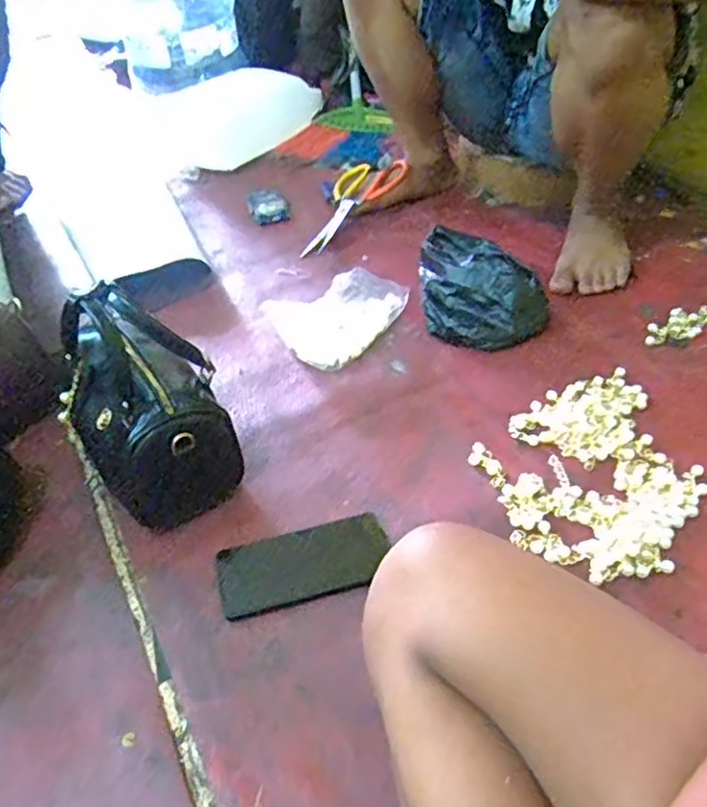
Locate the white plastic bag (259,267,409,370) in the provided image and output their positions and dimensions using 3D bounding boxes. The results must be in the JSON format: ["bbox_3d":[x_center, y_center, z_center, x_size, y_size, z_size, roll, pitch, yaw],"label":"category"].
[{"bbox_3d":[-0.011,-0.131,0.907,0.193,0.045,0.131,-34,51,-25],"label":"white plastic bag"}]

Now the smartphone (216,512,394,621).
[{"bbox_3d":[-0.047,0.155,0.639,0.165,0.010,0.079,-11,44,-5],"label":"smartphone"}]

